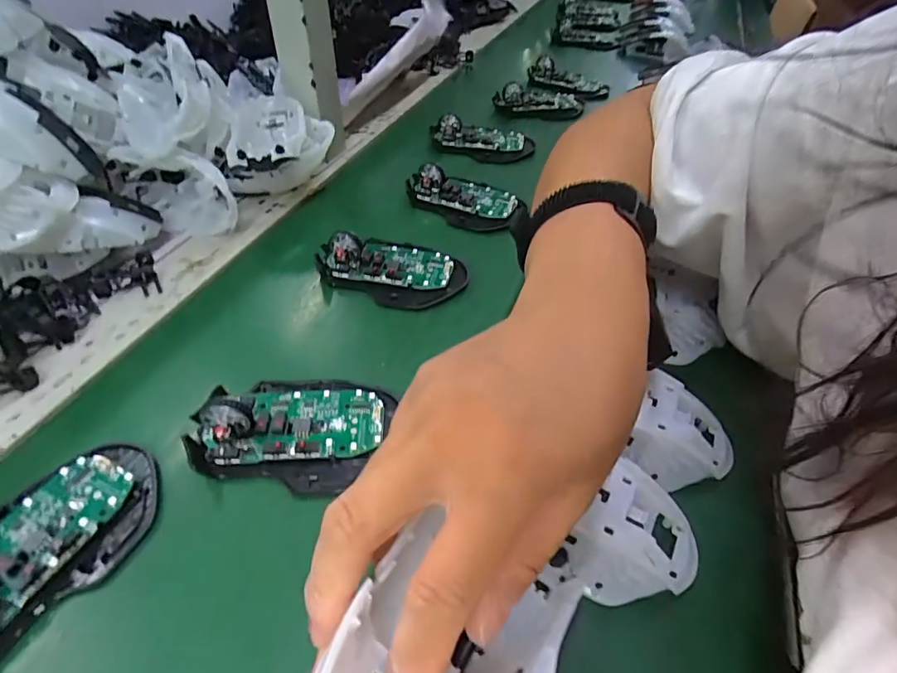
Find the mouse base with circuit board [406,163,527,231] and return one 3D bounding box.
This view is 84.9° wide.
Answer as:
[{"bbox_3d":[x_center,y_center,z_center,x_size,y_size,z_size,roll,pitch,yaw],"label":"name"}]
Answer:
[{"bbox_3d":[0.011,-0.135,0.454,0.109,0.026,0.063,21,53,15],"label":"mouse base with circuit board"}]

